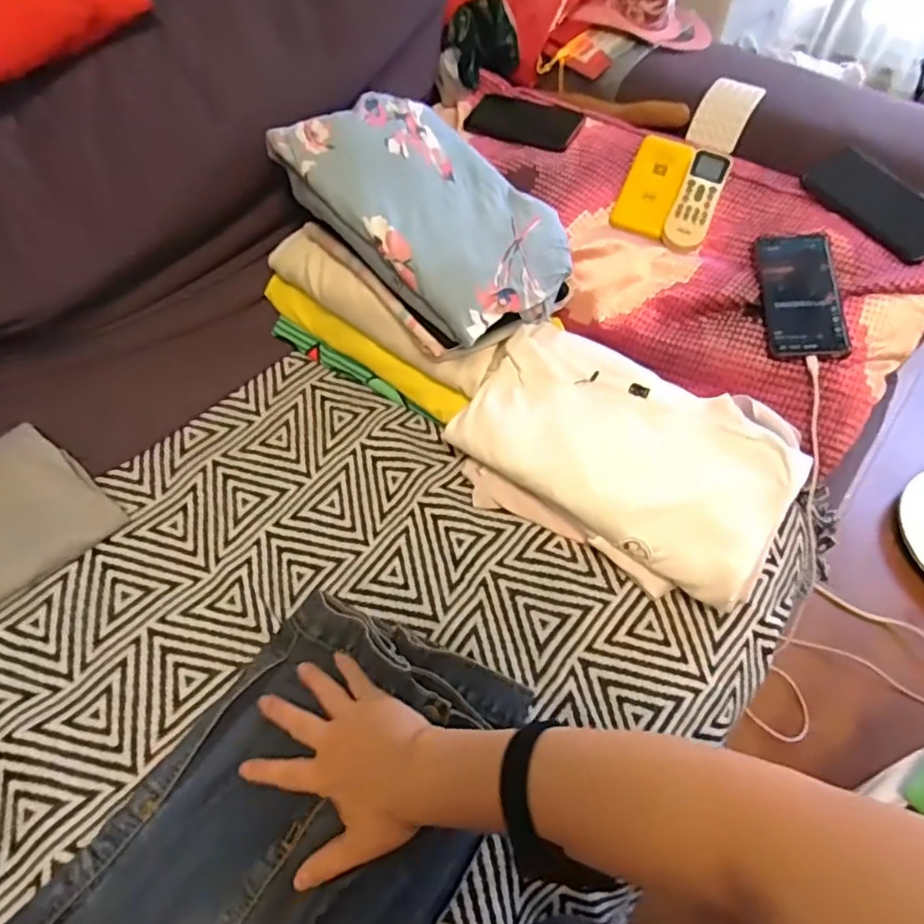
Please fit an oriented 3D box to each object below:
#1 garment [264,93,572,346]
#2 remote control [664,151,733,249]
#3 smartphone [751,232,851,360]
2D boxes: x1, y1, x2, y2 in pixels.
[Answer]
[{"bbox_3d":[-0.033,-0.268,0.634,0.182,0.066,0.317,-41,80,-21],"label":"garment"},{"bbox_3d":[0.287,-0.322,0.736,0.051,0.017,0.141,22,78,14],"label":"remote control"},{"bbox_3d":[0.366,-0.183,0.655,0.078,0.013,0.165,-3,68,12],"label":"smartphone"}]

